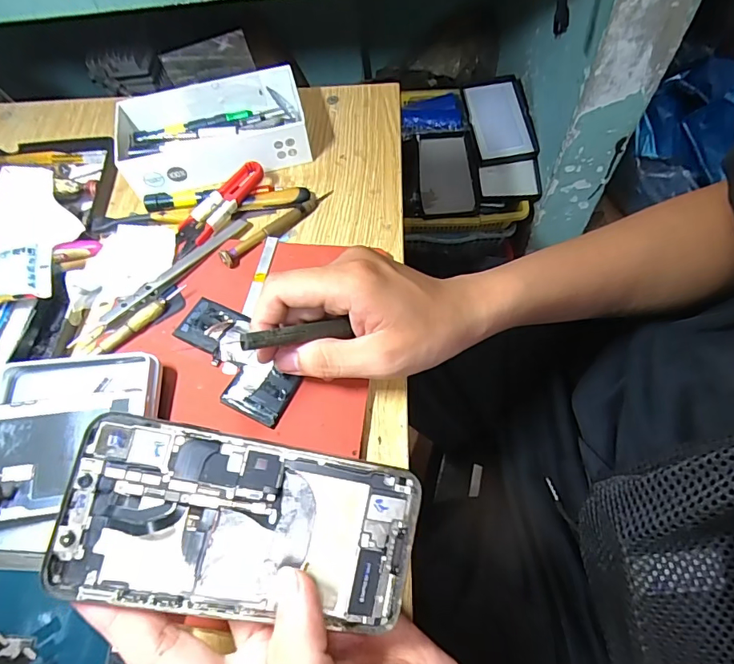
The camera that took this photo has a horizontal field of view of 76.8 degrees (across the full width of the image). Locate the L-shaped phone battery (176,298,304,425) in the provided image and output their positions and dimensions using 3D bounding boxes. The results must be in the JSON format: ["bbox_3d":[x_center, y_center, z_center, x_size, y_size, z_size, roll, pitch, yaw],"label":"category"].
[{"bbox_3d":[-0.087,0.016,0.305,0.041,0.008,0.102,-38,67,-15],"label":"L-shaped phone battery"}]

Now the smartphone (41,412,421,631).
[{"bbox_3d":[-0.048,0.080,0.193,0.139,0.006,0.068,14,81,-12],"label":"smartphone"}]

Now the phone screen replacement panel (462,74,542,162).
[{"bbox_3d":[0.236,-0.386,0.829,0.100,0.017,0.186,-10,74,7],"label":"phone screen replacement panel"}]

